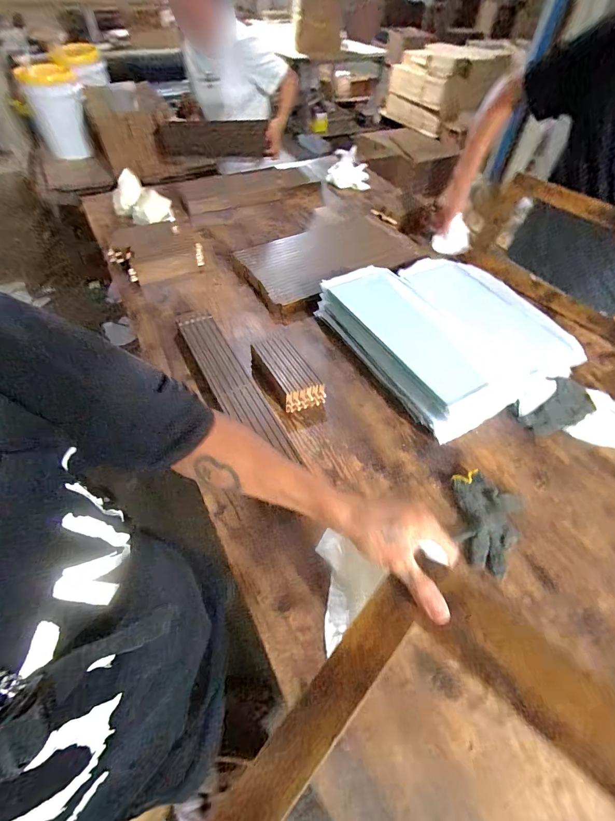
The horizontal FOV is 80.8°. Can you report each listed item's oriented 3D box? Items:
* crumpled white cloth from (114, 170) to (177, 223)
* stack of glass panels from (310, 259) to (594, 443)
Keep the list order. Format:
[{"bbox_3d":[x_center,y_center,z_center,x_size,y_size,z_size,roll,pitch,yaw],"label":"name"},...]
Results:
[{"bbox_3d":[-0.604,-0.757,1.303,0.229,0.121,0.138,32,58,21],"label":"crumpled white cloth"},{"bbox_3d":[0.377,-0.223,0.940,0.511,0.097,0.546,-25,57,-19],"label":"stack of glass panels"}]

